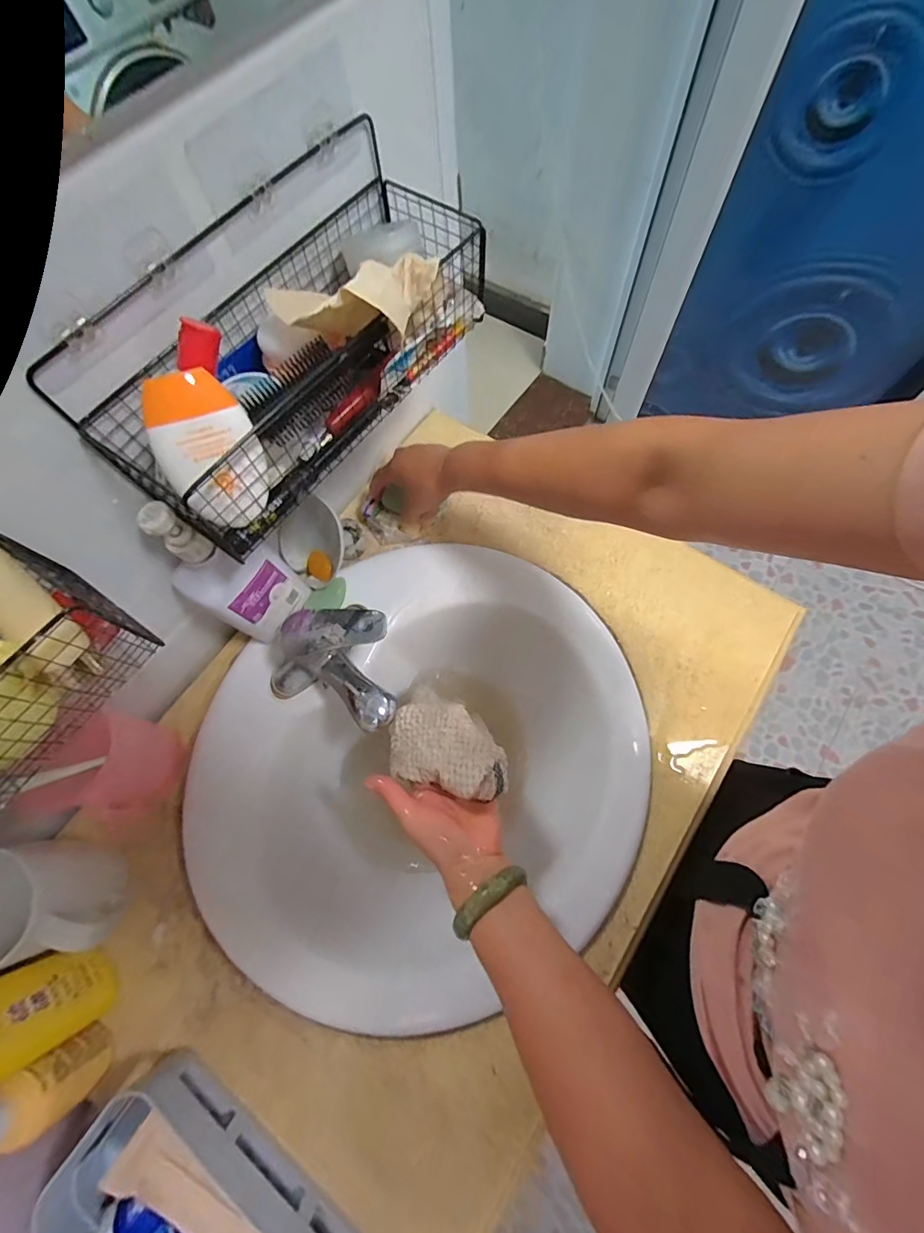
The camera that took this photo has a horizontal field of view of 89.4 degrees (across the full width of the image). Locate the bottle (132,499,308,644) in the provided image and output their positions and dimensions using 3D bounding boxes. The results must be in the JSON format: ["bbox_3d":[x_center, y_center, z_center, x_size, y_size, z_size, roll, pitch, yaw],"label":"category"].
[{"bbox_3d":[-0.209,-0.038,0.432,0.059,0.181,0.087,36,75,11],"label":"bottle"}]

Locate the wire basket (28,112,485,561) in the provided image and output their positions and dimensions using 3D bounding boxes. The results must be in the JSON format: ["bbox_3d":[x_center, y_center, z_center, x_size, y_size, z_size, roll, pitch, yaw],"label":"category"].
[{"bbox_3d":[-0.111,-0.201,0.343,0.122,0.114,0.310,36,75,14],"label":"wire basket"}]

